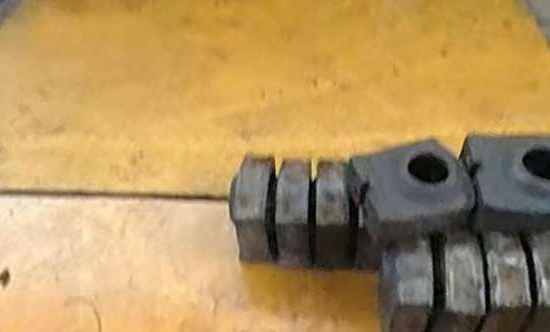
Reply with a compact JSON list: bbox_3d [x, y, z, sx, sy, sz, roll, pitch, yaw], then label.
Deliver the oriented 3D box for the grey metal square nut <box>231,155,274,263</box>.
[{"bbox_3d":[-0.038,0.084,1.126,0.080,0.149,0.150,-1,46,5],"label":"grey metal square nut"}]

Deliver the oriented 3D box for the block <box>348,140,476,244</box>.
[{"bbox_3d":[0.237,0.043,0.971,0.182,0.071,0.151,-12,46,-5],"label":"block"}]

